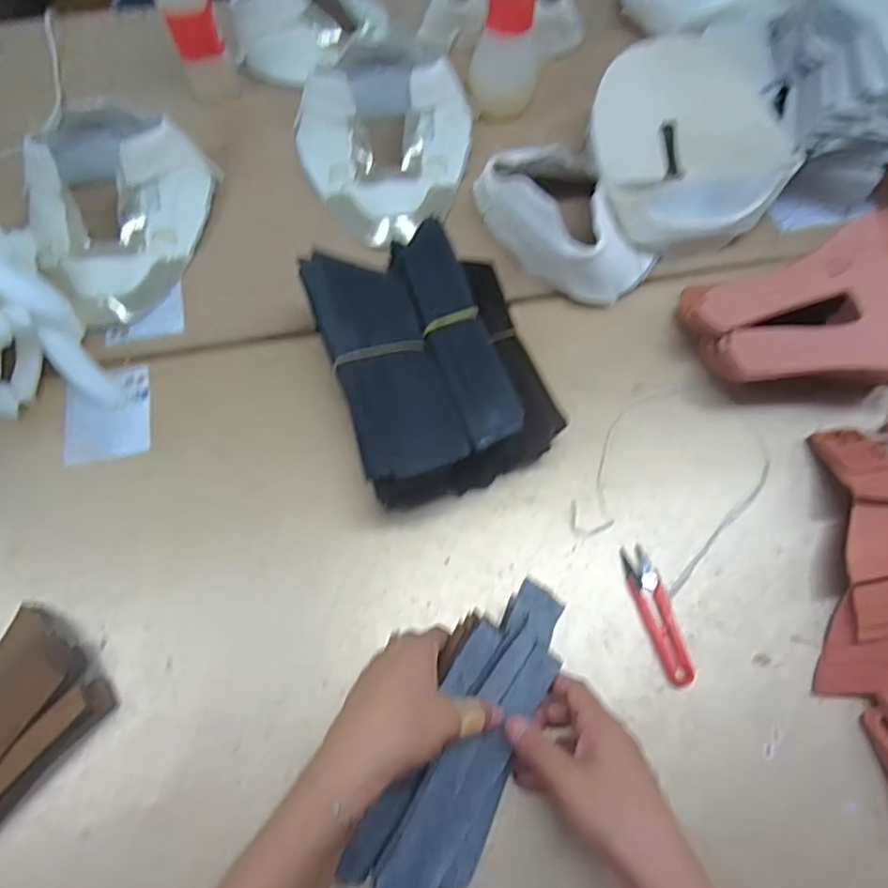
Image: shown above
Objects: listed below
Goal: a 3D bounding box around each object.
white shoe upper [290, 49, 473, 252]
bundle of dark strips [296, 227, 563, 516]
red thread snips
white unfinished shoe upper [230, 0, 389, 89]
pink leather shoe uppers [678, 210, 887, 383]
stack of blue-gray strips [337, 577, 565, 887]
[{"bbox_3d":[-0.063,-0.311,0.619,0.184,0.062,0.206,-2,65,-2],"label":"white shoe upper"},{"bbox_3d":[-0.009,-0.066,0.507,0.163,0.102,0.210,-18,67,-9],"label":"bundle of dark strips"},{"bbox_3d":[0.162,0.128,0.461,0.025,0.010,0.103,-11,66,-6],"label":"red thread snips"},{"bbox_3d":[-0.161,-0.497,0.701,0.137,0.074,0.170,33,69,13],"label":"white unfinished shoe upper"},{"bbox_3d":[0.315,-0.123,0.536,0.191,0.070,0.163,4,66,1],"label":"pink leather shoe uppers"},{"bbox_3d":[0.022,0.191,0.406,0.072,0.054,0.217,26,69,13],"label":"stack of blue-gray strips"}]

